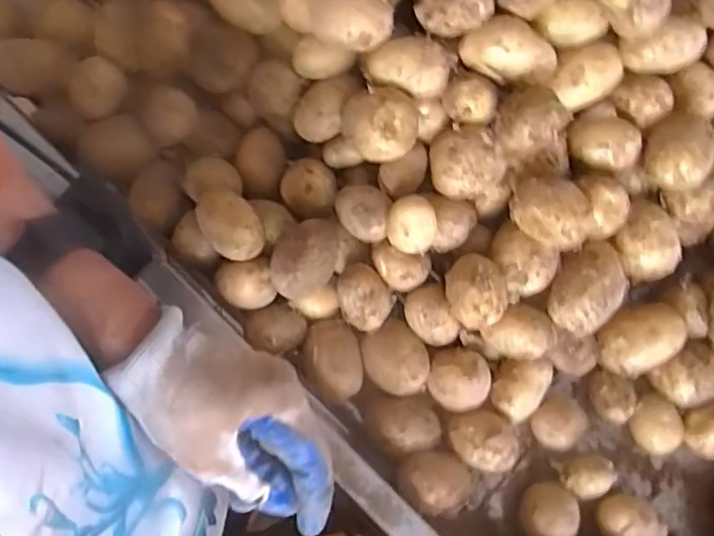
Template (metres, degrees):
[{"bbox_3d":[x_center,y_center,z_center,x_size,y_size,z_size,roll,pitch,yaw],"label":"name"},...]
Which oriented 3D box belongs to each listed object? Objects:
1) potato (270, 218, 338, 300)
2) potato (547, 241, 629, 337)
[{"bbox_3d":[-0.040,-0.005,0.495,0.042,0.049,0.066,37,78,8],"label":"potato"},{"bbox_3d":[0.185,0.017,0.500,0.050,0.052,0.072,20,76,4],"label":"potato"}]

